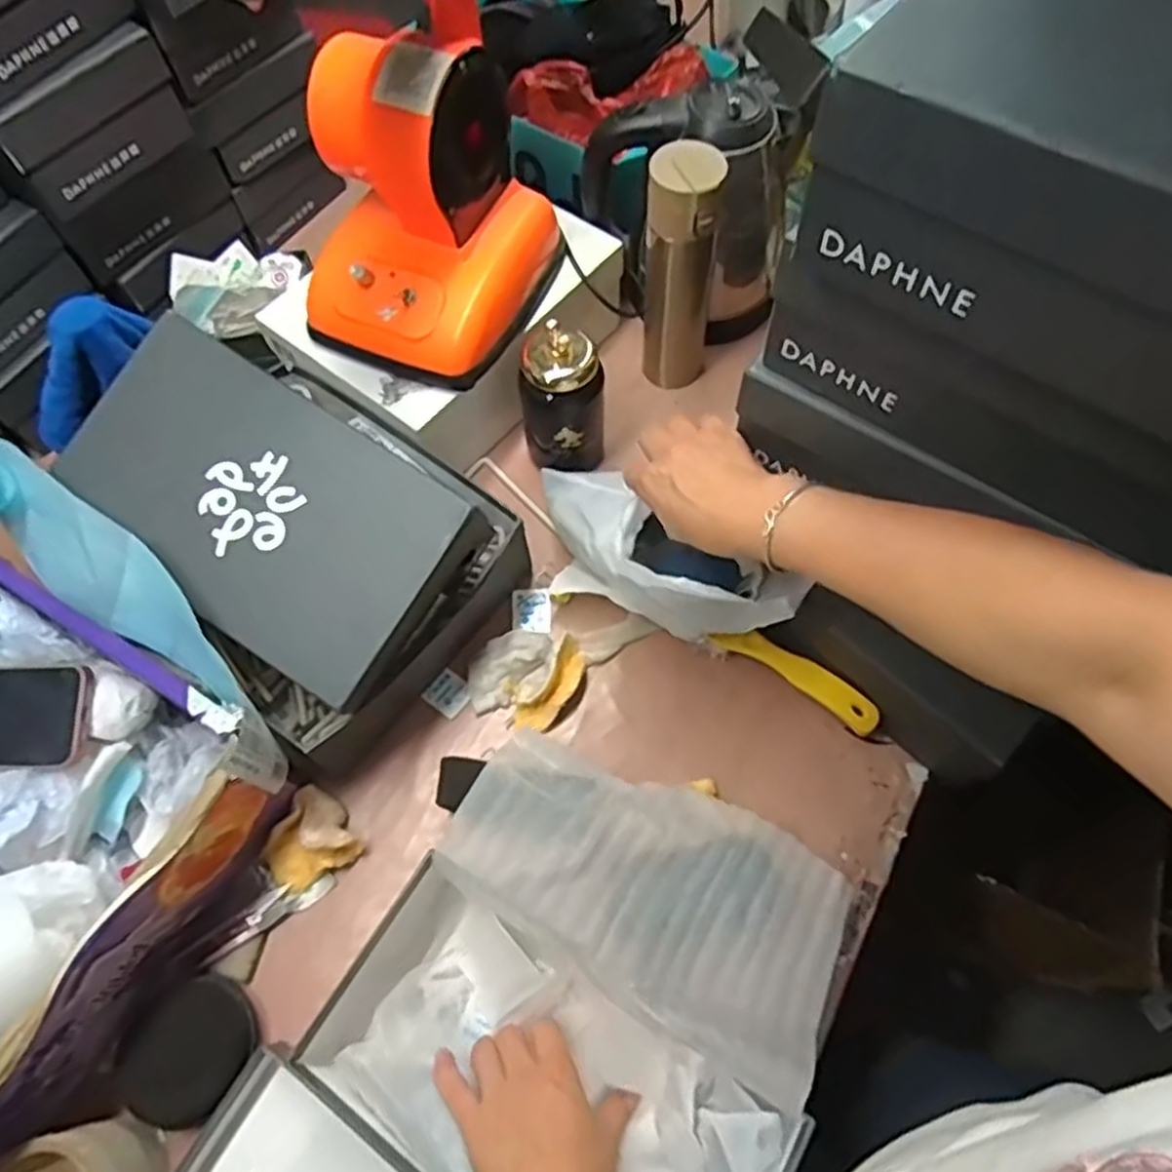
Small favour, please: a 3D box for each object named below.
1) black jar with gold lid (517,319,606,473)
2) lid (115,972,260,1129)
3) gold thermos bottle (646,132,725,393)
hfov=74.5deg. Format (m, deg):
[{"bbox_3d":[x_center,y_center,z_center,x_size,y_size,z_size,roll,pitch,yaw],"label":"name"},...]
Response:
[{"bbox_3d":[-0.021,-0.163,0.716,0.076,0.154,0.066,-6,64,-2],"label":"black jar with gold lid"},{"bbox_3d":[-0.288,0.333,0.560,0.087,0.021,0.088,0,64,1],"label":"lid"},{"bbox_3d":[0.089,-0.291,0.730,0.069,0.238,0.063,8,65,5],"label":"gold thermos bottle"}]

